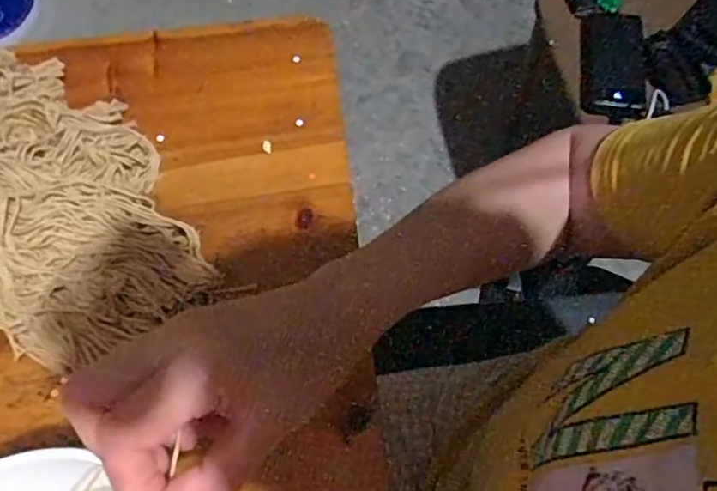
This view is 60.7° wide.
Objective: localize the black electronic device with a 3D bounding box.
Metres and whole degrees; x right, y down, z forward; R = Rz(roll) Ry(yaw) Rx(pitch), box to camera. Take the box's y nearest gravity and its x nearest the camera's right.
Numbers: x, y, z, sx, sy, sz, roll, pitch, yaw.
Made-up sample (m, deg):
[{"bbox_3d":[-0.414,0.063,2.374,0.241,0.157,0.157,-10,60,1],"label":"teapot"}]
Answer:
[{"bbox_3d":[0.354,-0.249,0.850,0.083,0.033,0.165,5,69,3],"label":"black electronic device"}]

